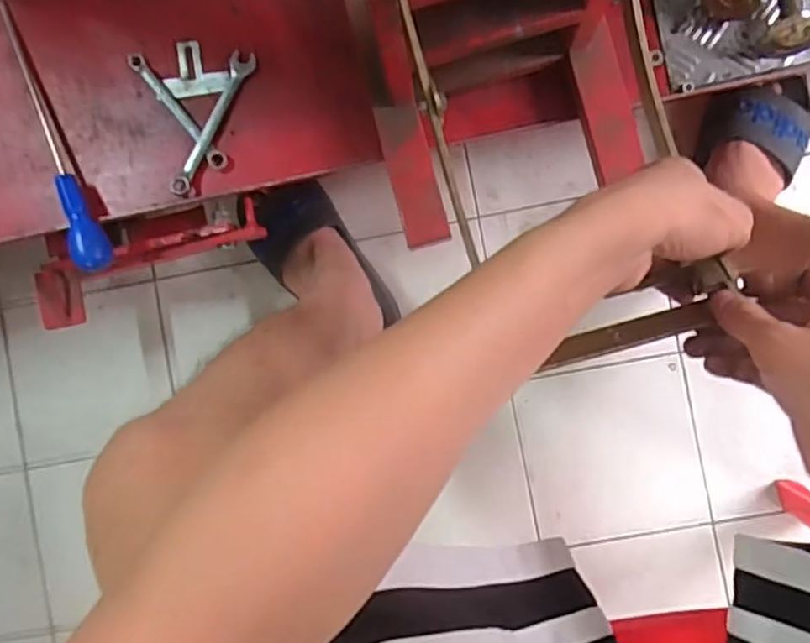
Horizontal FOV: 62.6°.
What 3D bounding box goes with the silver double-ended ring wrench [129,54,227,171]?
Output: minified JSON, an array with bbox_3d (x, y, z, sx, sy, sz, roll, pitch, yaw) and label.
[{"bbox_3d":[-0.213,-0.196,0.625,0.016,0.013,0.132,-40,87,2],"label":"silver double-ended ring wrench"}]

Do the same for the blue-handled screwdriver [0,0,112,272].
[{"bbox_3d":[-0.329,-0.171,0.621,0.030,0.026,0.266,-20,88,3],"label":"blue-handled screwdriver"}]

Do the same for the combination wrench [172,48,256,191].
[{"bbox_3d":[-0.178,-0.183,0.620,0.020,0.011,0.143,26,91,4],"label":"combination wrench"}]

